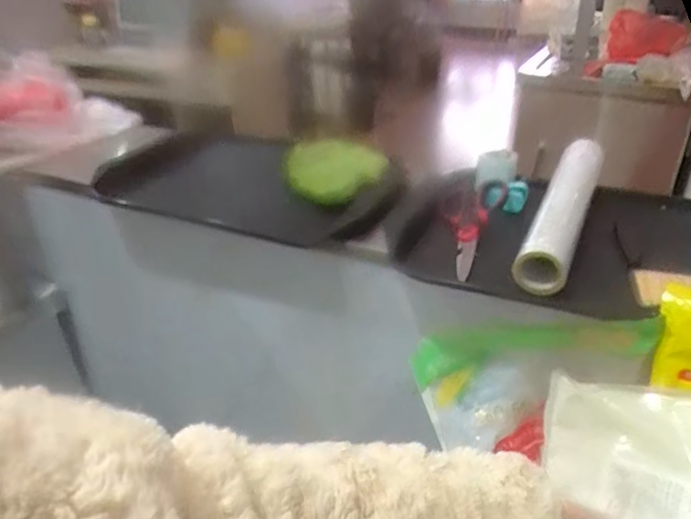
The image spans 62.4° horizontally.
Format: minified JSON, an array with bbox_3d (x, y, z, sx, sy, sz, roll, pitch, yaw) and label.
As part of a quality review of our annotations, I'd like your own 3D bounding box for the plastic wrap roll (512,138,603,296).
[{"bbox_3d":[0.250,-0.064,0.649,0.054,0.048,0.296,14,35,24],"label":"plastic wrap roll"}]

